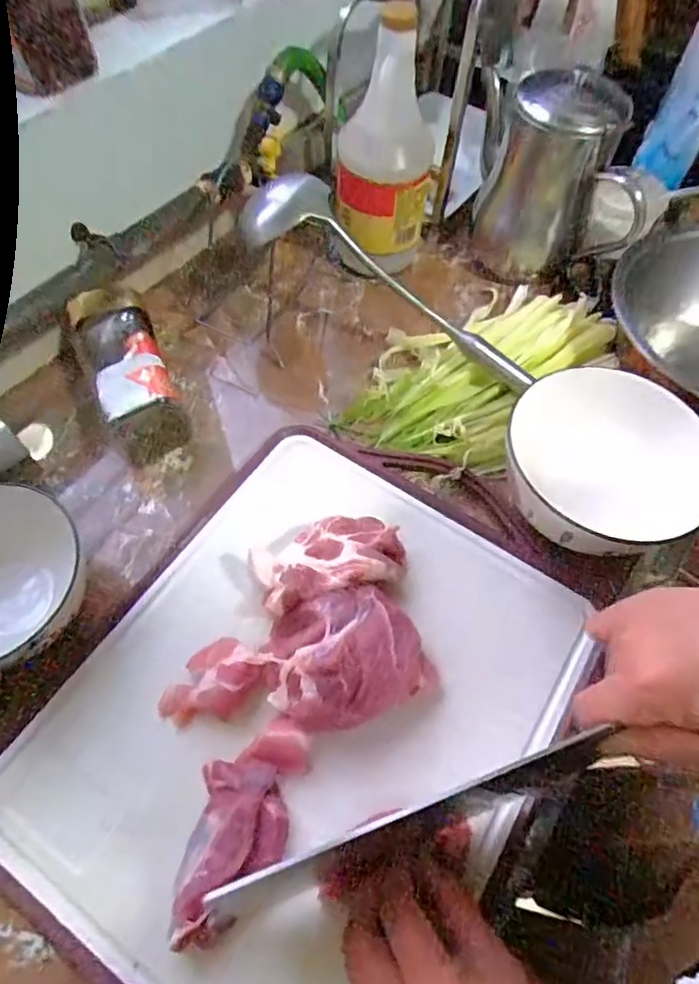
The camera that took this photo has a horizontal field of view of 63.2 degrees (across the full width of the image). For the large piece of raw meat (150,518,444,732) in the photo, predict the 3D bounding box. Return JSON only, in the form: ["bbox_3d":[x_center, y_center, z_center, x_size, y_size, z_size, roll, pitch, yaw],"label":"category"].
[{"bbox_3d":[-0.038,0.091,0.381,0.169,0.048,0.133,-10,61,-6],"label":"large piece of raw meat"}]

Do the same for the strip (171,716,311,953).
[{"bbox_3d":[-0.064,0.191,0.328,0.055,0.035,0.117,16,61,6],"label":"strip"}]

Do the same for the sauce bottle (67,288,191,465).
[{"bbox_3d":[-0.181,-0.094,0.478,0.057,0.067,0.168,-23,64,-15],"label":"sauce bottle"}]

